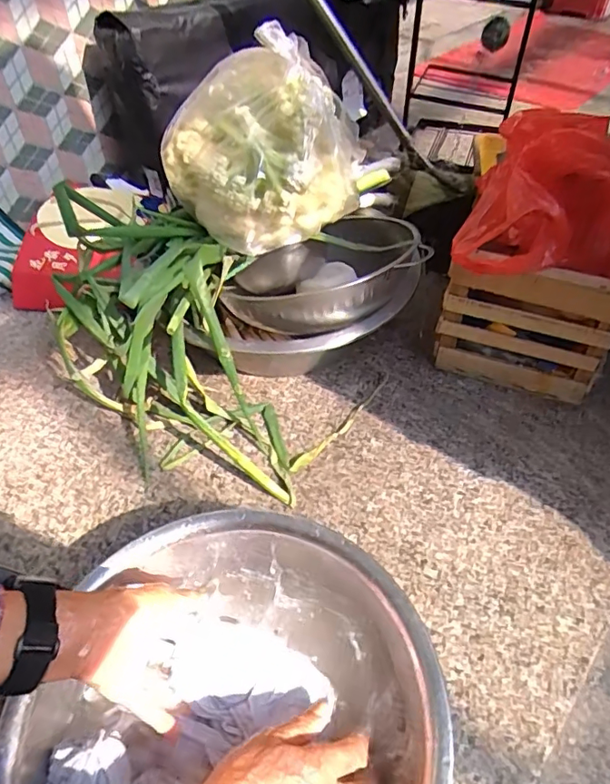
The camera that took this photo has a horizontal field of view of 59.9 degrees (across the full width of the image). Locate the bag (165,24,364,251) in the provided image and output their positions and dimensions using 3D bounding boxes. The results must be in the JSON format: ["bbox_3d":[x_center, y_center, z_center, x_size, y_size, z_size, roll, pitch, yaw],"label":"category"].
[{"bbox_3d":[-0.047,-0.321,0.677,0.203,0.198,0.215,-33,54,-25],"label":"bag"}]

